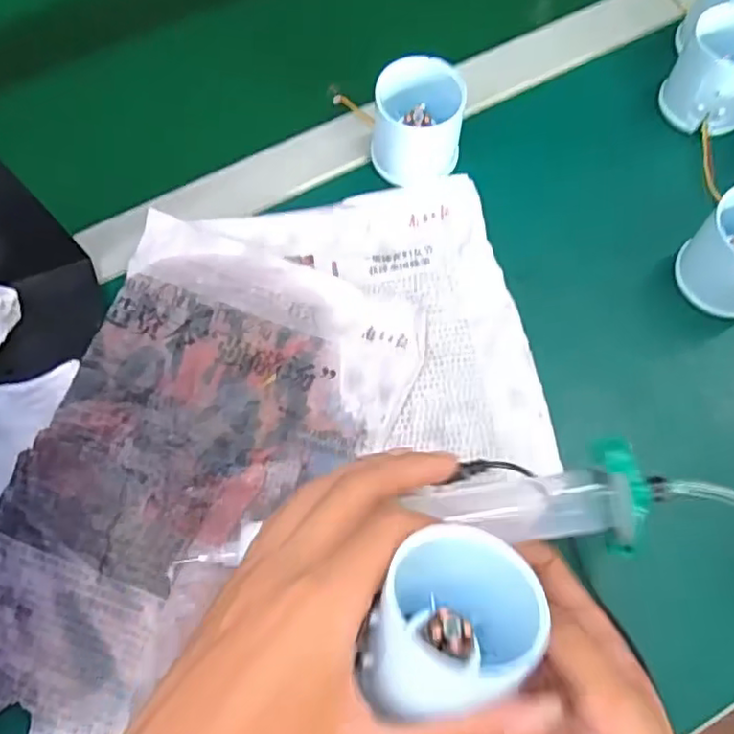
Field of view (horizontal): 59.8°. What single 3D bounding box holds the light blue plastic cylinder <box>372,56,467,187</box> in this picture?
[{"bbox_3d":[0.031,-0.145,0.383,0.052,0.054,0.046,2,66,4],"label":"light blue plastic cylinder"}]

